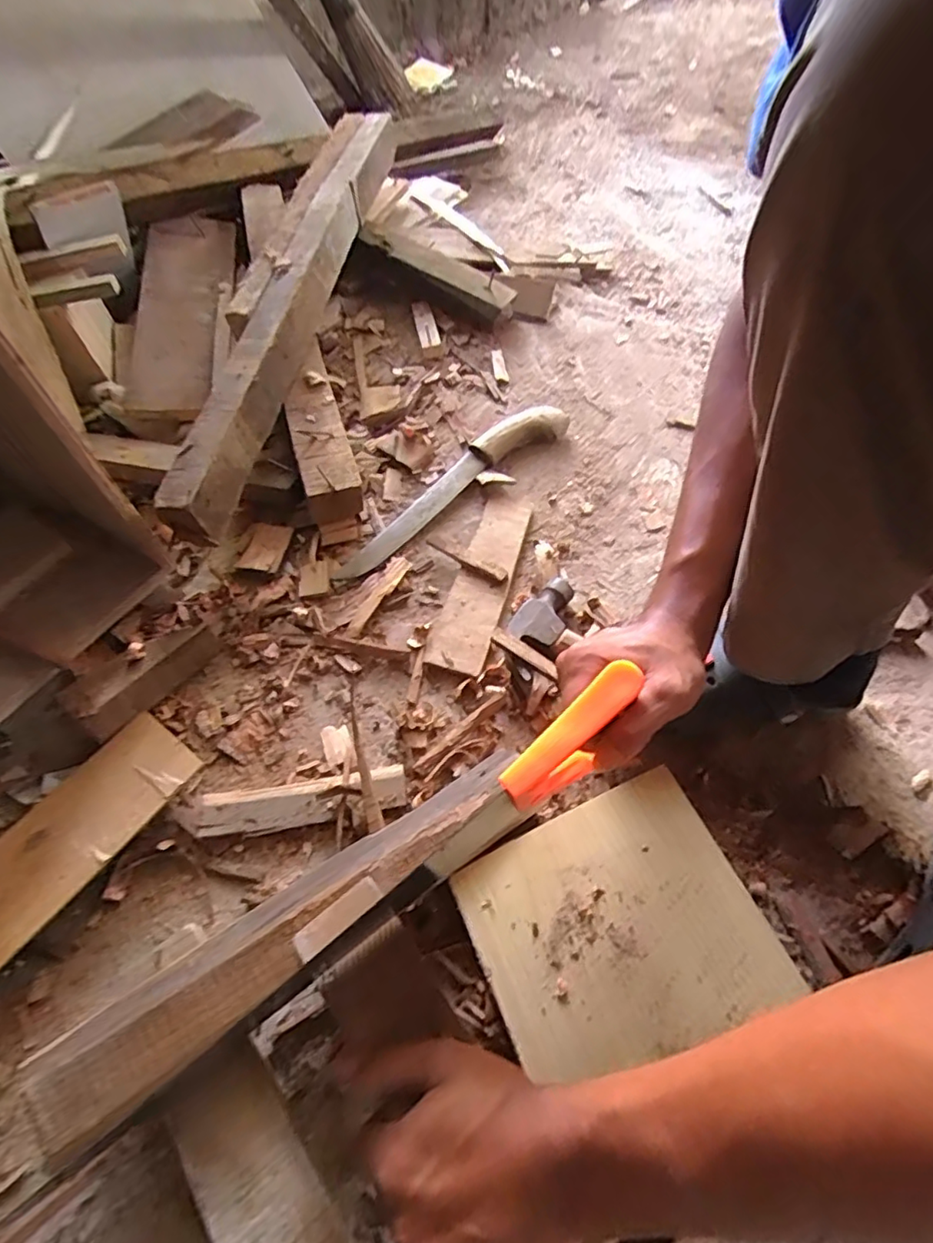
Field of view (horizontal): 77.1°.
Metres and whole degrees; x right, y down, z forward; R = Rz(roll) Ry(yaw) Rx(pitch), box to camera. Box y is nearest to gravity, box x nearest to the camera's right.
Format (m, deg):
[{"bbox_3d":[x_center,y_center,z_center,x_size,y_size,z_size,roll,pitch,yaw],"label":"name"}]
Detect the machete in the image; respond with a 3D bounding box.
[{"bbox_3d":[-0.016,-0.168,0.707,0.356,0.025,0.055,-38,64,-20],"label":"machete"}]

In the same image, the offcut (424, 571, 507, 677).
[{"bbox_3d":[0.000,0.000,0.607,0.060,0.010,0.115,15,59,11],"label":"offcut"}]

